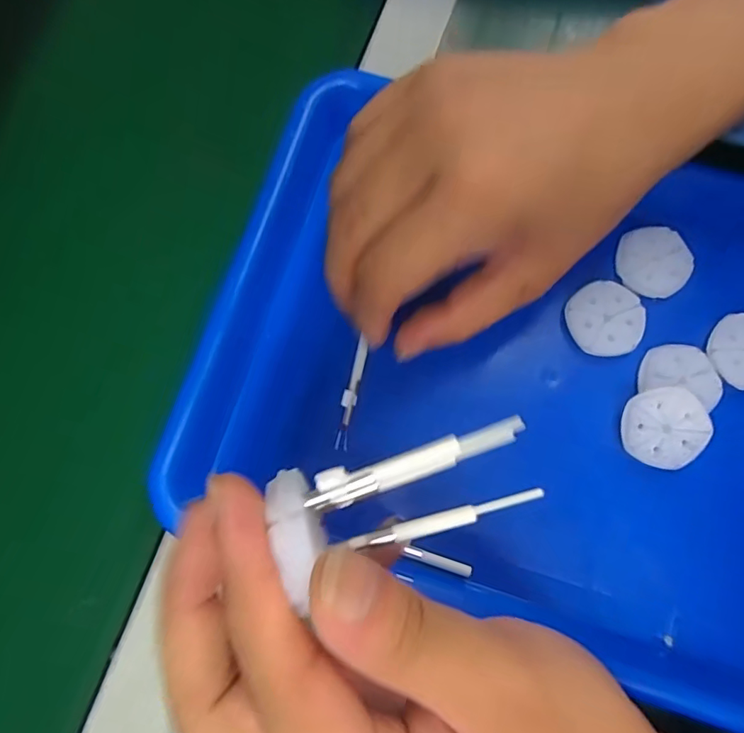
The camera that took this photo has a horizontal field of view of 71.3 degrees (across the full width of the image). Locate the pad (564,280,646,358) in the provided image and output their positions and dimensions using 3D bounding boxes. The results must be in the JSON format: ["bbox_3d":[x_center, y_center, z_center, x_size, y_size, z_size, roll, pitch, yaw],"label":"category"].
[{"bbox_3d":[0.119,-0.025,0.262,0.037,0.004,0.037,0,78,0],"label":"pad"}]

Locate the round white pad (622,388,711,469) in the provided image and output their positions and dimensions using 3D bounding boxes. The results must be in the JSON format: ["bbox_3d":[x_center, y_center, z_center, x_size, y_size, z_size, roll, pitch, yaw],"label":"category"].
[{"bbox_3d":[0.140,0.029,0.247,0.038,0.004,0.037,0,90,13],"label":"round white pad"}]

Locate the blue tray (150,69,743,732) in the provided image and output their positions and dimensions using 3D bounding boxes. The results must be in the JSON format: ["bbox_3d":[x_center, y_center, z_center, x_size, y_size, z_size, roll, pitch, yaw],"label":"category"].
[{"bbox_3d":[0.092,0.005,0.256,0.346,0.034,0.240,17,78,3],"label":"blue tray"}]

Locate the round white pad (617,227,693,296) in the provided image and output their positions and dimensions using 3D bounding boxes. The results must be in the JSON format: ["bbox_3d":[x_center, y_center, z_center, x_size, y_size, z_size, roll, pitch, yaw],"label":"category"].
[{"bbox_3d":[0.148,-0.056,0.273,0.038,0.005,0.036,0,78,0],"label":"round white pad"}]

